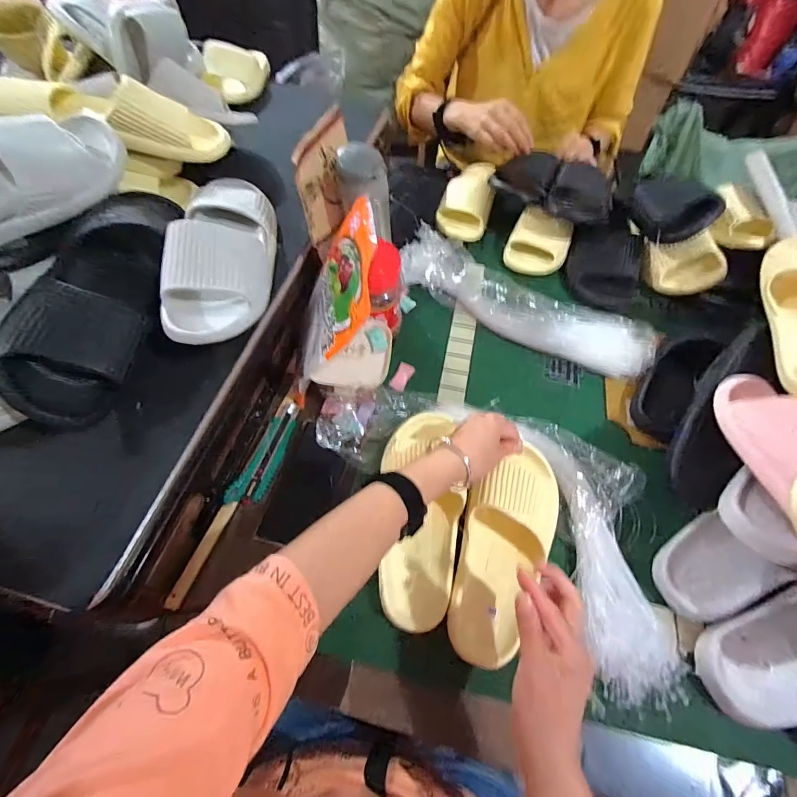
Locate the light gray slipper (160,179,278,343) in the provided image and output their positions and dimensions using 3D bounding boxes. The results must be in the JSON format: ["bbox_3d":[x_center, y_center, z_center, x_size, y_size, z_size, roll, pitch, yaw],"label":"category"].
[{"bbox_3d":[-0.222,-0.196,0.521,0.101,0.082,0.316,-2,60,-3],"label":"light gray slipper"}]

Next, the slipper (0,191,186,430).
[{"bbox_3d":[-0.331,-0.130,0.482,0.124,0.100,0.316,2,60,-1],"label":"slipper"}]

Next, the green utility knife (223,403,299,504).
[{"bbox_3d":[-0.169,0.074,0.542,0.041,0.028,0.148,19,61,9],"label":"green utility knife"}]

